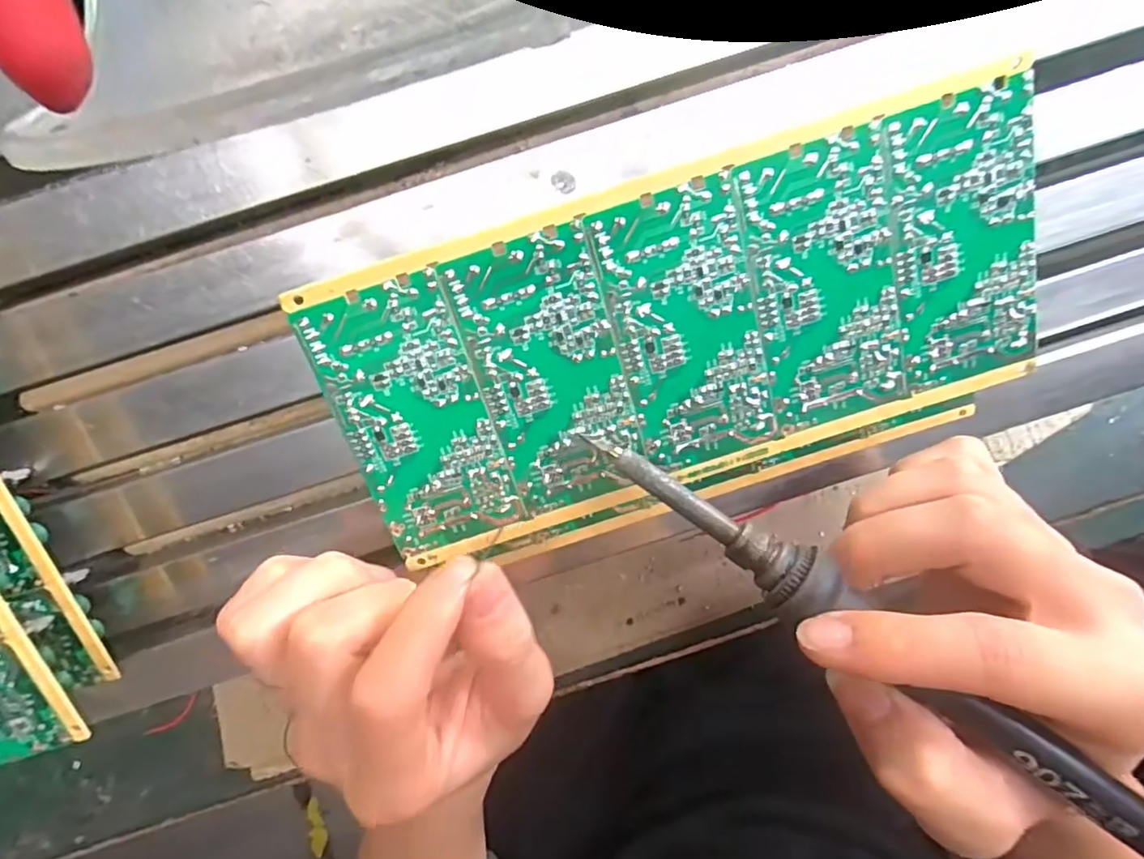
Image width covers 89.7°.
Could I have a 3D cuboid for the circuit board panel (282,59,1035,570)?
[{"bbox_3d":[0.035,-0.026,0.177,0.212,0.004,0.094,-17,110,1],"label":"circuit board panel"}]

